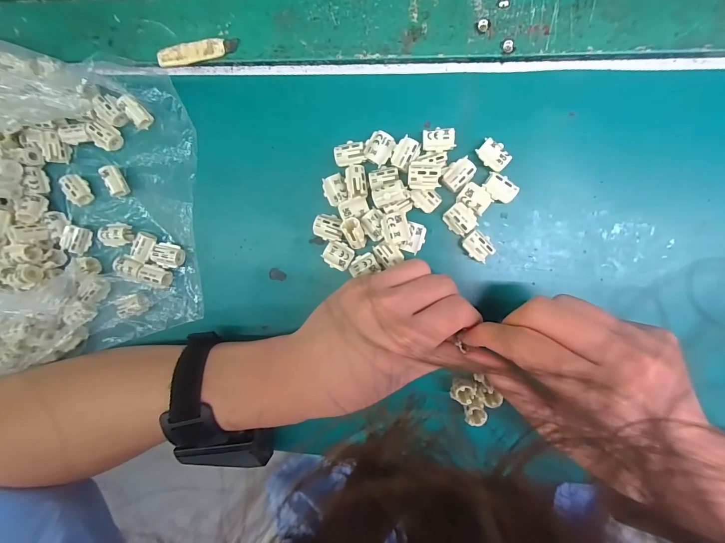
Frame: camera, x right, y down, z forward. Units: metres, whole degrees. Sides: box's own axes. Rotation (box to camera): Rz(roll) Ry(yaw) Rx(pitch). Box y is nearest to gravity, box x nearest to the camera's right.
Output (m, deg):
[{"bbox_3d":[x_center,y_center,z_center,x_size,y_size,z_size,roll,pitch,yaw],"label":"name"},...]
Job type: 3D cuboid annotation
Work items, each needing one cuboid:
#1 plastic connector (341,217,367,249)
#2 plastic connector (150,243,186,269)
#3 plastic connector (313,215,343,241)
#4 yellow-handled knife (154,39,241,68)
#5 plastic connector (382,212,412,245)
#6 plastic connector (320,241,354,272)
[{"bbox_3d":[-0.006,-0.028,0.250,0.014,0.013,0.023,-19,93,9],"label":"plastic connector"},{"bbox_3d":[-0.156,-0.013,0.275,0.023,0.013,0.019,14,97,6],"label":"plastic connector"},{"bbox_3d":[-0.025,-0.033,0.260,0.022,0.018,0.019,6,96,7],"label":"plastic connector"},{"bbox_3d":[-0.122,-0.163,0.257,0.060,0.005,0.013,-5,95,8],"label":"yellow-handled knife"},{"bbox_3d":[0.024,-0.031,0.247,0.018,0.013,0.022,-14,94,8],"label":"plastic connector"},{"bbox_3d":[-0.018,-0.012,0.264,0.020,0.013,0.020,28,98,4],"label":"plastic connector"}]

